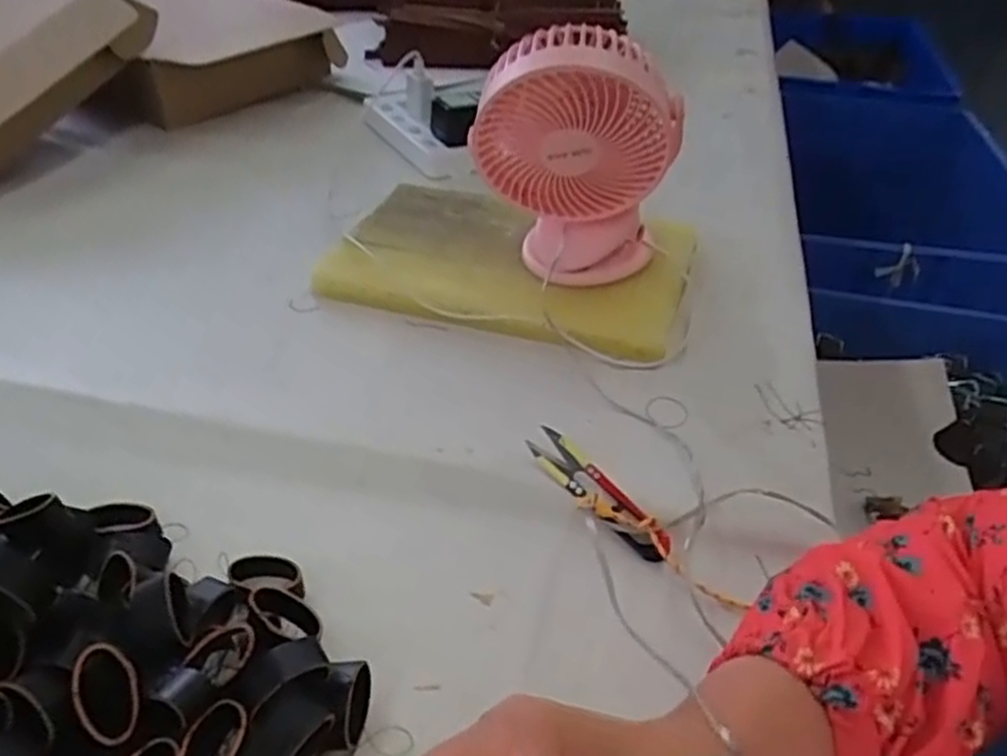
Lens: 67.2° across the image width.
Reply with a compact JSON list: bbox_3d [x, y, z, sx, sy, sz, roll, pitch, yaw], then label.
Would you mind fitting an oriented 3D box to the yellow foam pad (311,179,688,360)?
[{"bbox_3d":[0.012,-0.104,0.651,0.288,0.036,0.197,14,41,16],"label":"yellow foam pad"}]

